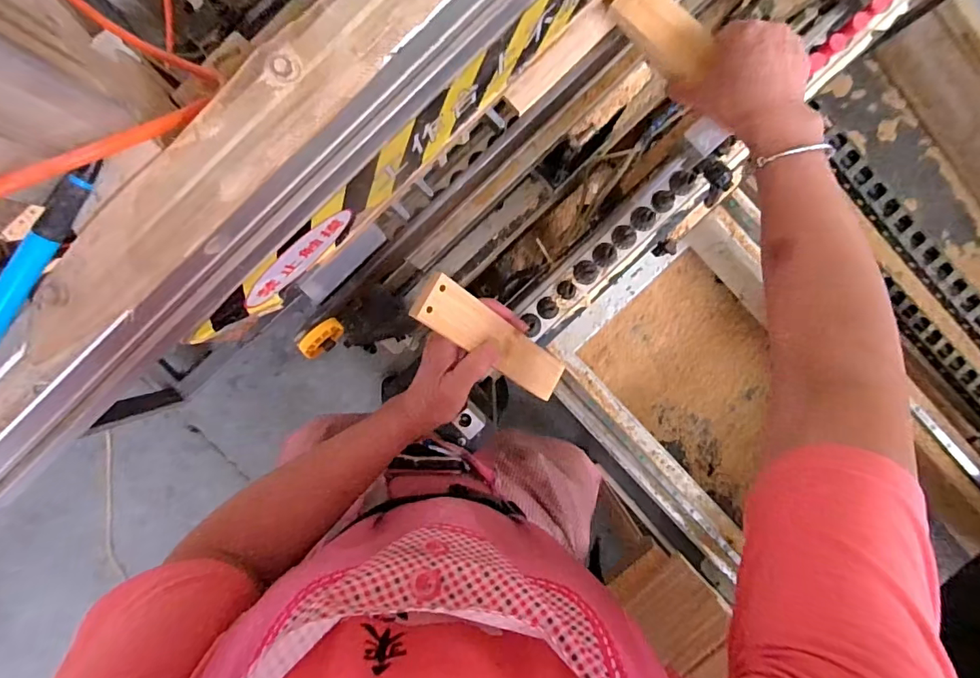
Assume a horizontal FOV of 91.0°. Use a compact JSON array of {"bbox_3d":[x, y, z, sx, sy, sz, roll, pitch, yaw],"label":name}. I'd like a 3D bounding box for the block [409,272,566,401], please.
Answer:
[{"bbox_3d":[0.009,0.005,0.440,0.184,0.017,0.042,34,94,-39],"label":"block"}]

